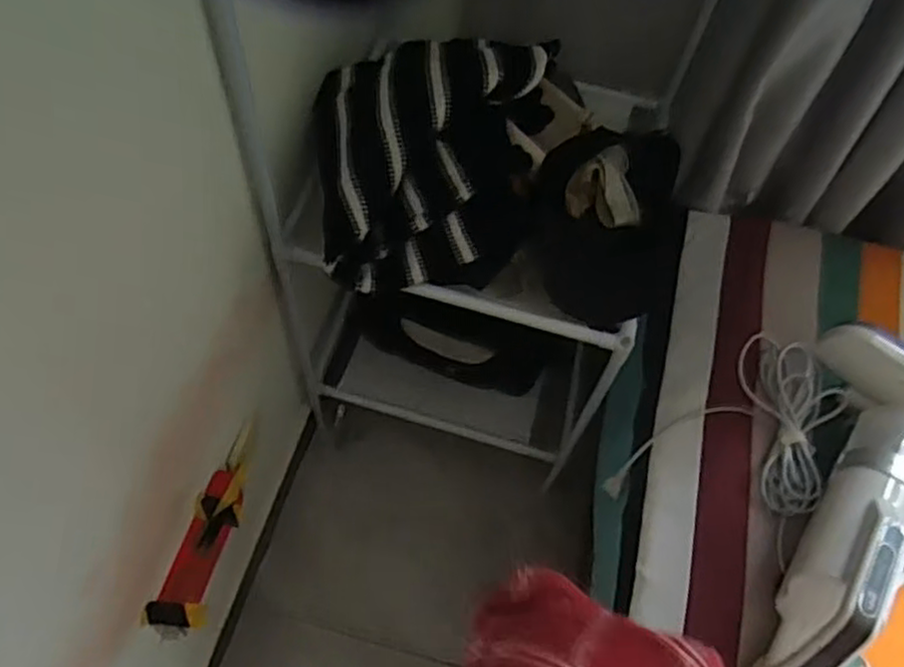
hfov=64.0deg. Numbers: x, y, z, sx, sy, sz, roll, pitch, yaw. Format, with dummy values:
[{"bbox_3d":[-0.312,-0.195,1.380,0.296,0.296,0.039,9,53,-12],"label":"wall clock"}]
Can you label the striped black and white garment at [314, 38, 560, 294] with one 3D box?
[{"bbox_3d":[-0.030,-0.215,0.849,0.286,0.142,0.321,7,65,-1],"label":"striped black and white garment"}]

